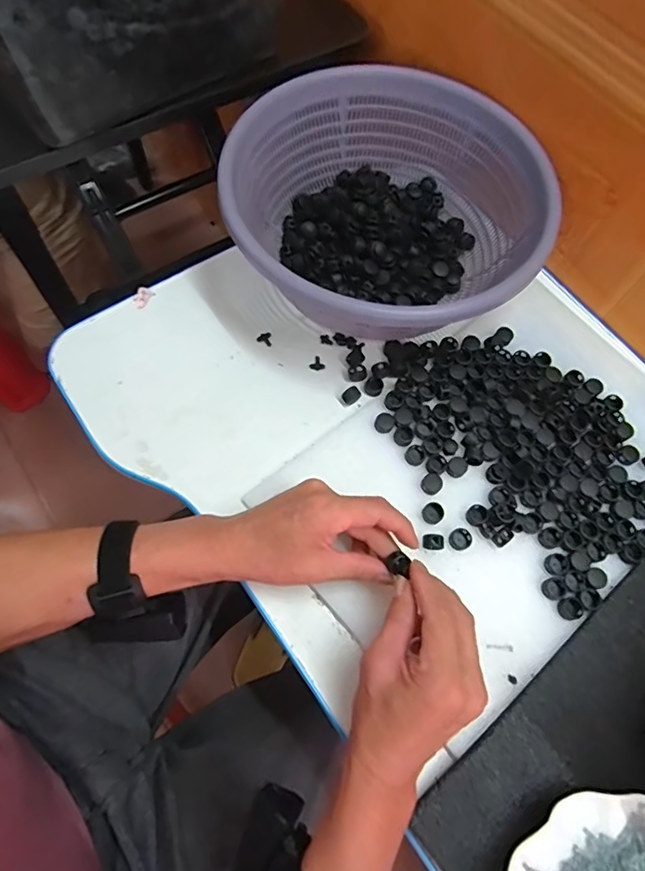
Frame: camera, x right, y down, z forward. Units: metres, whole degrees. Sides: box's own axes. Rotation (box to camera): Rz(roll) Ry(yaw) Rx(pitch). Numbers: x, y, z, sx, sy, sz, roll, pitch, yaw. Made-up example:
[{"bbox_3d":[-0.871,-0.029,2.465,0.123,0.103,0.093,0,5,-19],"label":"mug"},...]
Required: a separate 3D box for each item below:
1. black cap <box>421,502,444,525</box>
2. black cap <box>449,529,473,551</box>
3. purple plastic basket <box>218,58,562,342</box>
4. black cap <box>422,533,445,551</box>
[{"bbox_3d":[0.092,0.065,0.434,0.017,0.008,0.017,0,68,0],"label":"black cap"},{"bbox_3d":[0.114,0.085,0.428,0.018,0.006,0.017,0,68,0],"label":"black cap"},{"bbox_3d":[0.066,-0.207,0.499,0.258,0.109,0.287,-37,72,-15],"label":"purple plastic basket"},{"bbox_3d":[0.090,0.086,0.422,0.018,0.010,0.012,3,68,1],"label":"black cap"}]

